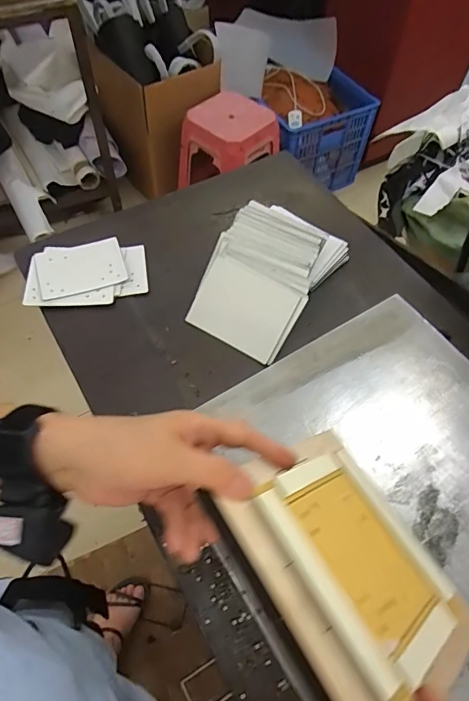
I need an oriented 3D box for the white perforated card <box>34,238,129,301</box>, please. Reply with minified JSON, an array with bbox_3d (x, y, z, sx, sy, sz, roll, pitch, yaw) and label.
[{"bbox_3d":[-0.185,-0.100,0.543,0.100,0.008,0.076,-18,57,-13],"label":"white perforated card"}]

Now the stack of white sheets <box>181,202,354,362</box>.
[{"bbox_3d":[0.039,-0.096,0.525,0.128,0.046,0.203,29,62,15],"label":"stack of white sheets"}]

